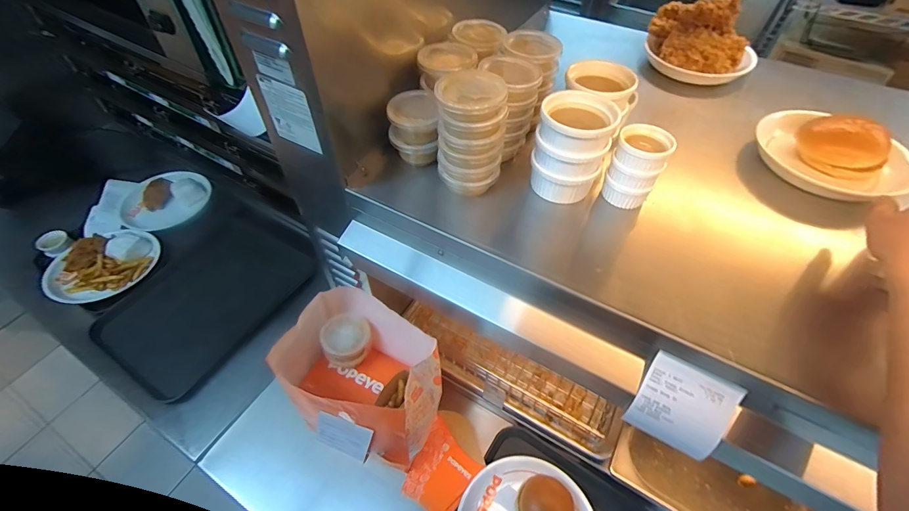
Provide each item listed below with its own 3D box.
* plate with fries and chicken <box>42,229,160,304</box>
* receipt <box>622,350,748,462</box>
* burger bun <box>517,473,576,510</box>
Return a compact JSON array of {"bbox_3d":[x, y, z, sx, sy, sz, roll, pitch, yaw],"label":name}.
[{"bbox_3d":[-0.789,0.014,0.885,0.178,0.039,0.210,27,57,19],"label":"plate with fries and chicken"},{"bbox_3d":[0.220,0.151,0.387,0.080,0.088,0.012,25,12,18],"label":"receipt"},{"bbox_3d":[0.146,0.399,0.632,0.095,0.034,0.087,36,60,24],"label":"burger bun"}]

